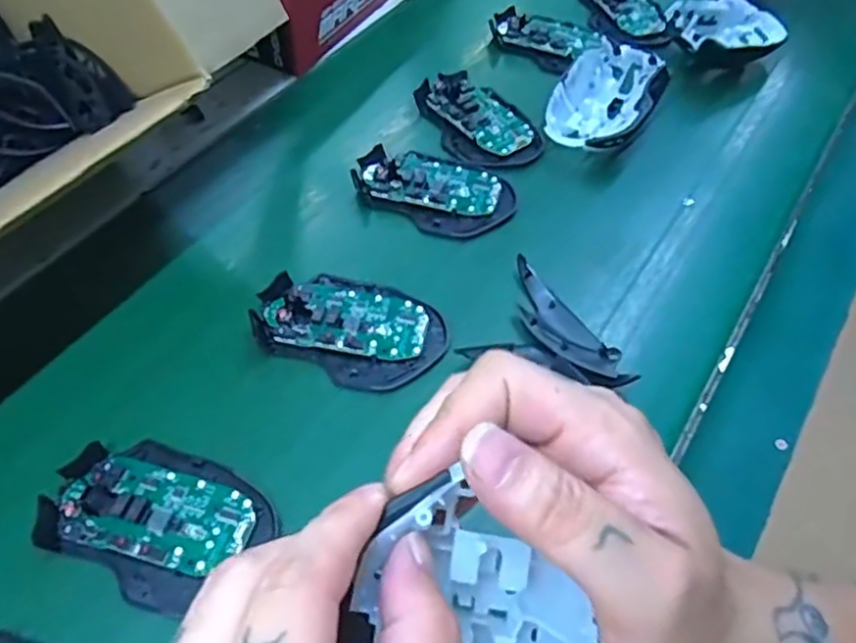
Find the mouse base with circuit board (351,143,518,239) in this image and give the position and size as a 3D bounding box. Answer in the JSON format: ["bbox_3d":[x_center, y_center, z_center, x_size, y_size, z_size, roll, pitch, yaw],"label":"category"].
[{"bbox_3d":[0.004,-0.098,0.487,0.114,0.015,0.068,25,59,13],"label":"mouse base with circuit board"}]

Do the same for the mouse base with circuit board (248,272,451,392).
[{"bbox_3d":[-0.048,0.002,0.416,0.117,0.017,0.072,16,58,8],"label":"mouse base with circuit board"}]

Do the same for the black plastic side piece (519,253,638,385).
[{"bbox_3d":[0.082,0.002,0.415,0.035,0.021,0.107,-27,62,-18],"label":"black plastic side piece"}]

